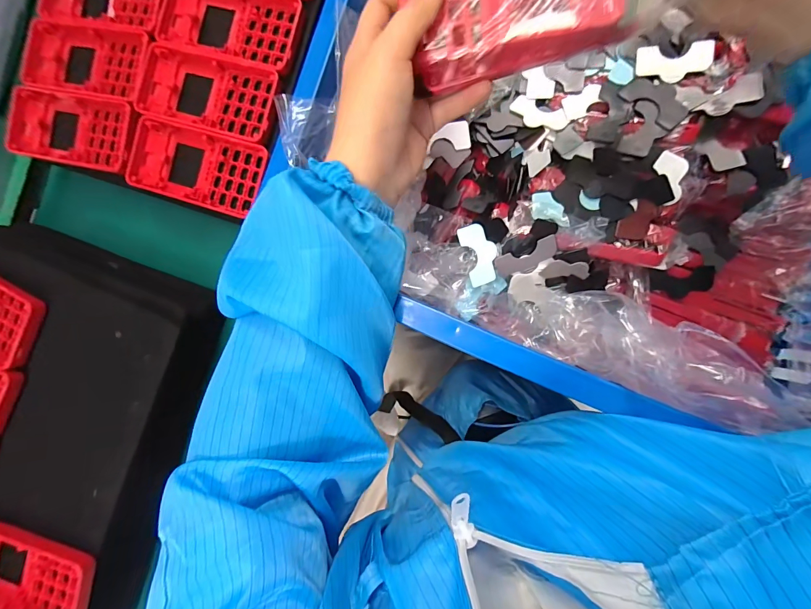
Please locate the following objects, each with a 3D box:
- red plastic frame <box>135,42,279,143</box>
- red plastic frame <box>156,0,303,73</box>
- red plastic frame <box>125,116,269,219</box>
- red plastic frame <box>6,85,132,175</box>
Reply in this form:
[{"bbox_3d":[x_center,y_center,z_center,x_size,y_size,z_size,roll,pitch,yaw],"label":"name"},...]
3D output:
[{"bbox_3d":[-0.171,-0.183,0.301,0.124,0.016,0.062,17,91,10],"label":"red plastic frame"},{"bbox_3d":[-0.152,-0.243,0.300,0.124,0.017,0.062,16,91,10],"label":"red plastic frame"},{"bbox_3d":[-0.183,-0.120,0.304,0.120,0.018,0.061,18,92,10],"label":"red plastic frame"},{"bbox_3d":[-0.306,-0.160,0.318,0.122,0.015,0.063,13,91,10],"label":"red plastic frame"}]

